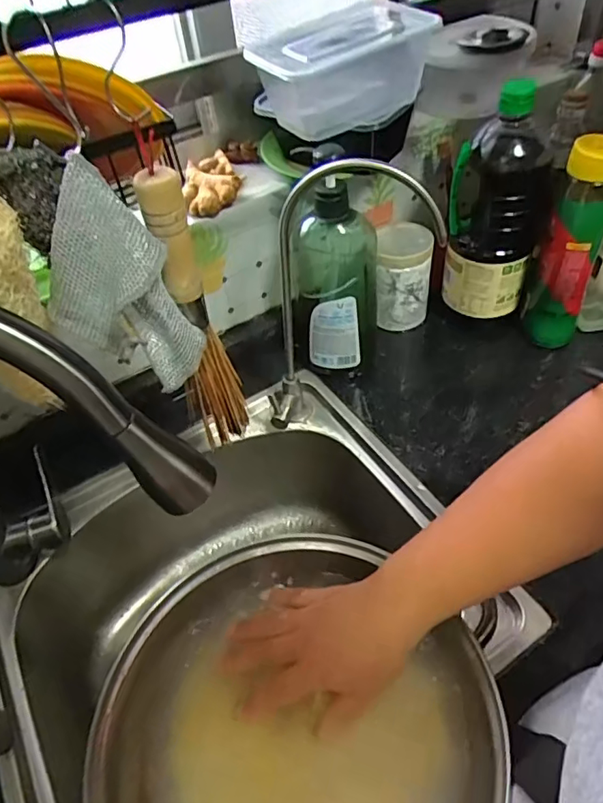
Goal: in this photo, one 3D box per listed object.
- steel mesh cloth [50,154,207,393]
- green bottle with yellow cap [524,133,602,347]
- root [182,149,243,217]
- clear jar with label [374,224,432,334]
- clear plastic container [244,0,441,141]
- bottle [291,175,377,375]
[{"bbox_3d":[-0.124,-0.074,0.370,0.077,0.158,0.045,-1,48,6],"label":"steel mesh cloth"},{"bbox_3d":[0.310,-0.165,0.632,0.059,0.249,0.060,19,53,22],"label":"green bottle with yellow cap"},{"bbox_3d":[-0.105,-0.247,0.617,0.063,0.026,0.094,-16,48,-8],"label":"root"},{"bbox_3d":[0.136,-0.164,0.734,0.069,0.126,0.065,-3,47,4],"label":"clear jar with label"},{"bbox_3d":[0.036,-0.332,0.547,0.164,0.081,0.133,-16,48,-8],"label":"clear plastic container"},{"bbox_3d":[0.037,-0.139,0.645,0.101,0.241,0.078,-2,48,5],"label":"bottle"}]

